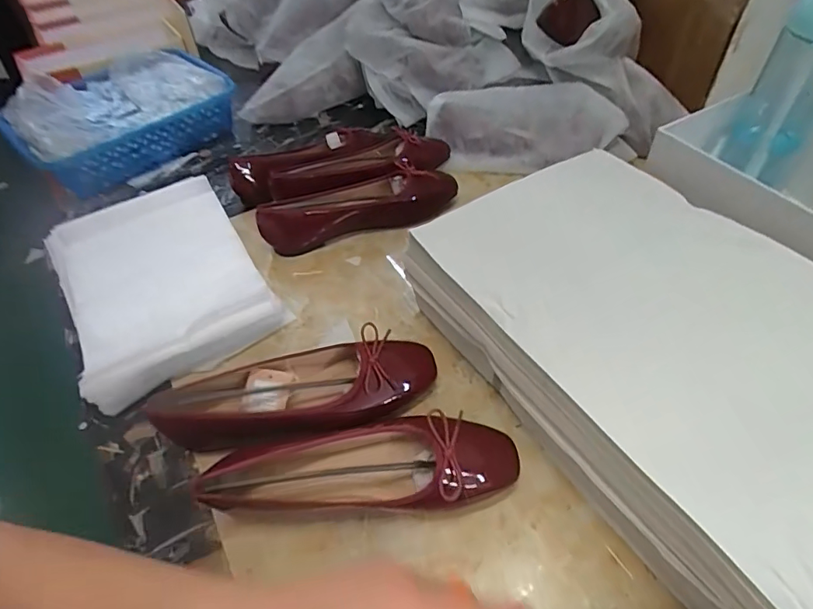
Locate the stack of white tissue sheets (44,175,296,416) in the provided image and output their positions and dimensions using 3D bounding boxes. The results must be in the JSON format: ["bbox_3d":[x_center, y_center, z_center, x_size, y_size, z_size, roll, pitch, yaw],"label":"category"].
[{"bbox_3d":[-0.300,-0.037,0.596,0.208,0.069,0.318,-29,54,-19],"label":"stack of white tissue sheets"}]

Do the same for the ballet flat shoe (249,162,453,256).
[{"bbox_3d":[-0.060,-0.126,0.649,0.255,0.071,0.065,-13,50,-8],"label":"ballet flat shoe"}]

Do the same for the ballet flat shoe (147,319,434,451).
[{"bbox_3d":[-0.100,0.086,0.476,0.261,0.064,0.076,-13,50,-7],"label":"ballet flat shoe"}]

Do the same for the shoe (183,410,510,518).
[{"bbox_3d":[-0.033,0.134,0.421,0.245,0.078,0.075,-3,49,1],"label":"shoe"}]

